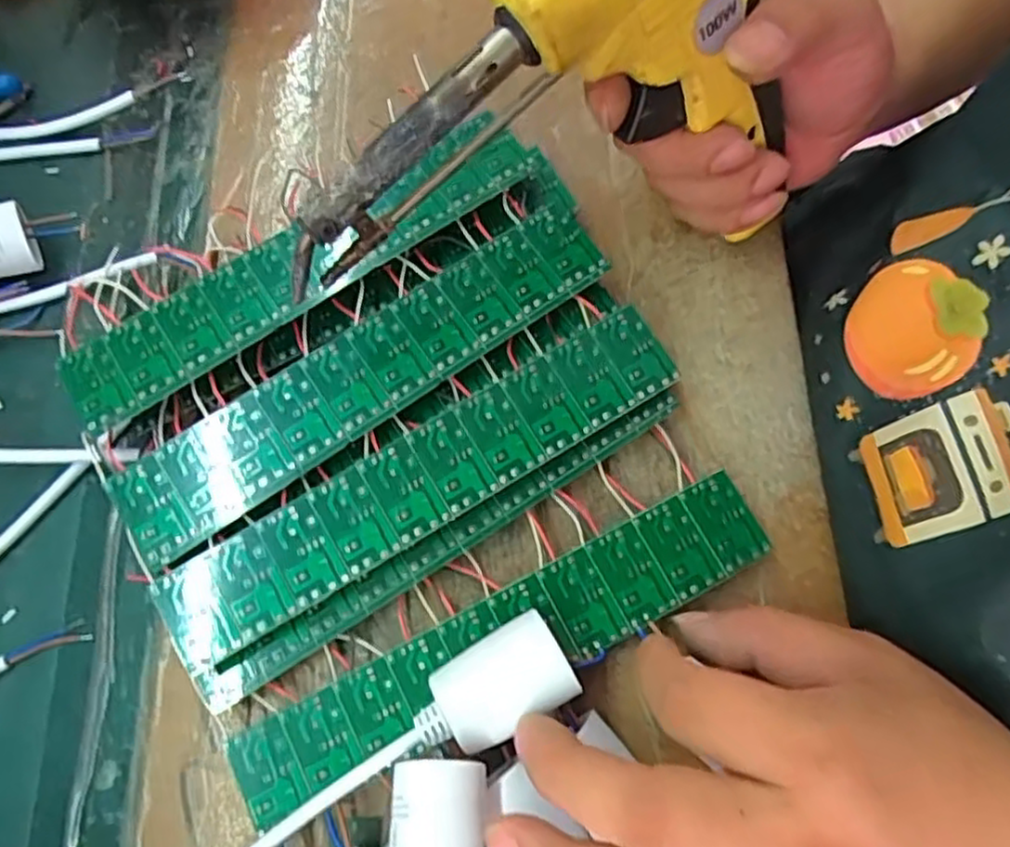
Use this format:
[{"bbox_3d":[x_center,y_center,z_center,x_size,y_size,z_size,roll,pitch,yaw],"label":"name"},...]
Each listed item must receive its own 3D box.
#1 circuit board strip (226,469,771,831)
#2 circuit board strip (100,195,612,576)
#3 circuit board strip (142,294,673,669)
[{"bbox_3d":[0.001,0.076,0.256,0.200,0.004,0.034,-25,72,-7],"label":"circuit board strip"},{"bbox_3d":[-0.050,-0.021,0.272,0.202,0.005,0.041,-35,75,-10],"label":"circuit board strip"},{"bbox_3d":[-0.029,0.019,0.262,0.201,0.004,0.037,-30,79,-10],"label":"circuit board strip"}]

